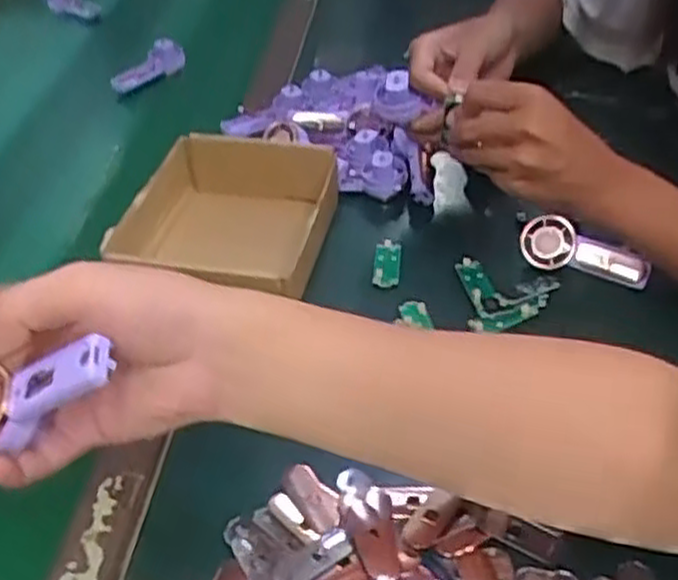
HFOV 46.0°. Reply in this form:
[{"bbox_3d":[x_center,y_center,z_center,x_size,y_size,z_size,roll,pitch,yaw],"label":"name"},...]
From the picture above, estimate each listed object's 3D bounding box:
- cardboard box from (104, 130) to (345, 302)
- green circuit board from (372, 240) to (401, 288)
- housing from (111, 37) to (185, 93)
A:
[{"bbox_3d":[-0.079,-0.056,0.610,0.138,0.050,0.164,6,44,11],"label":"cardboard box"},{"bbox_3d":[0.037,-0.021,0.616,0.020,0.004,0.051,2,43,7],"label":"green circuit board"},{"bbox_3d":[-0.203,-0.236,0.852,0.084,0.025,0.039,-29,45,3],"label":"housing"}]

